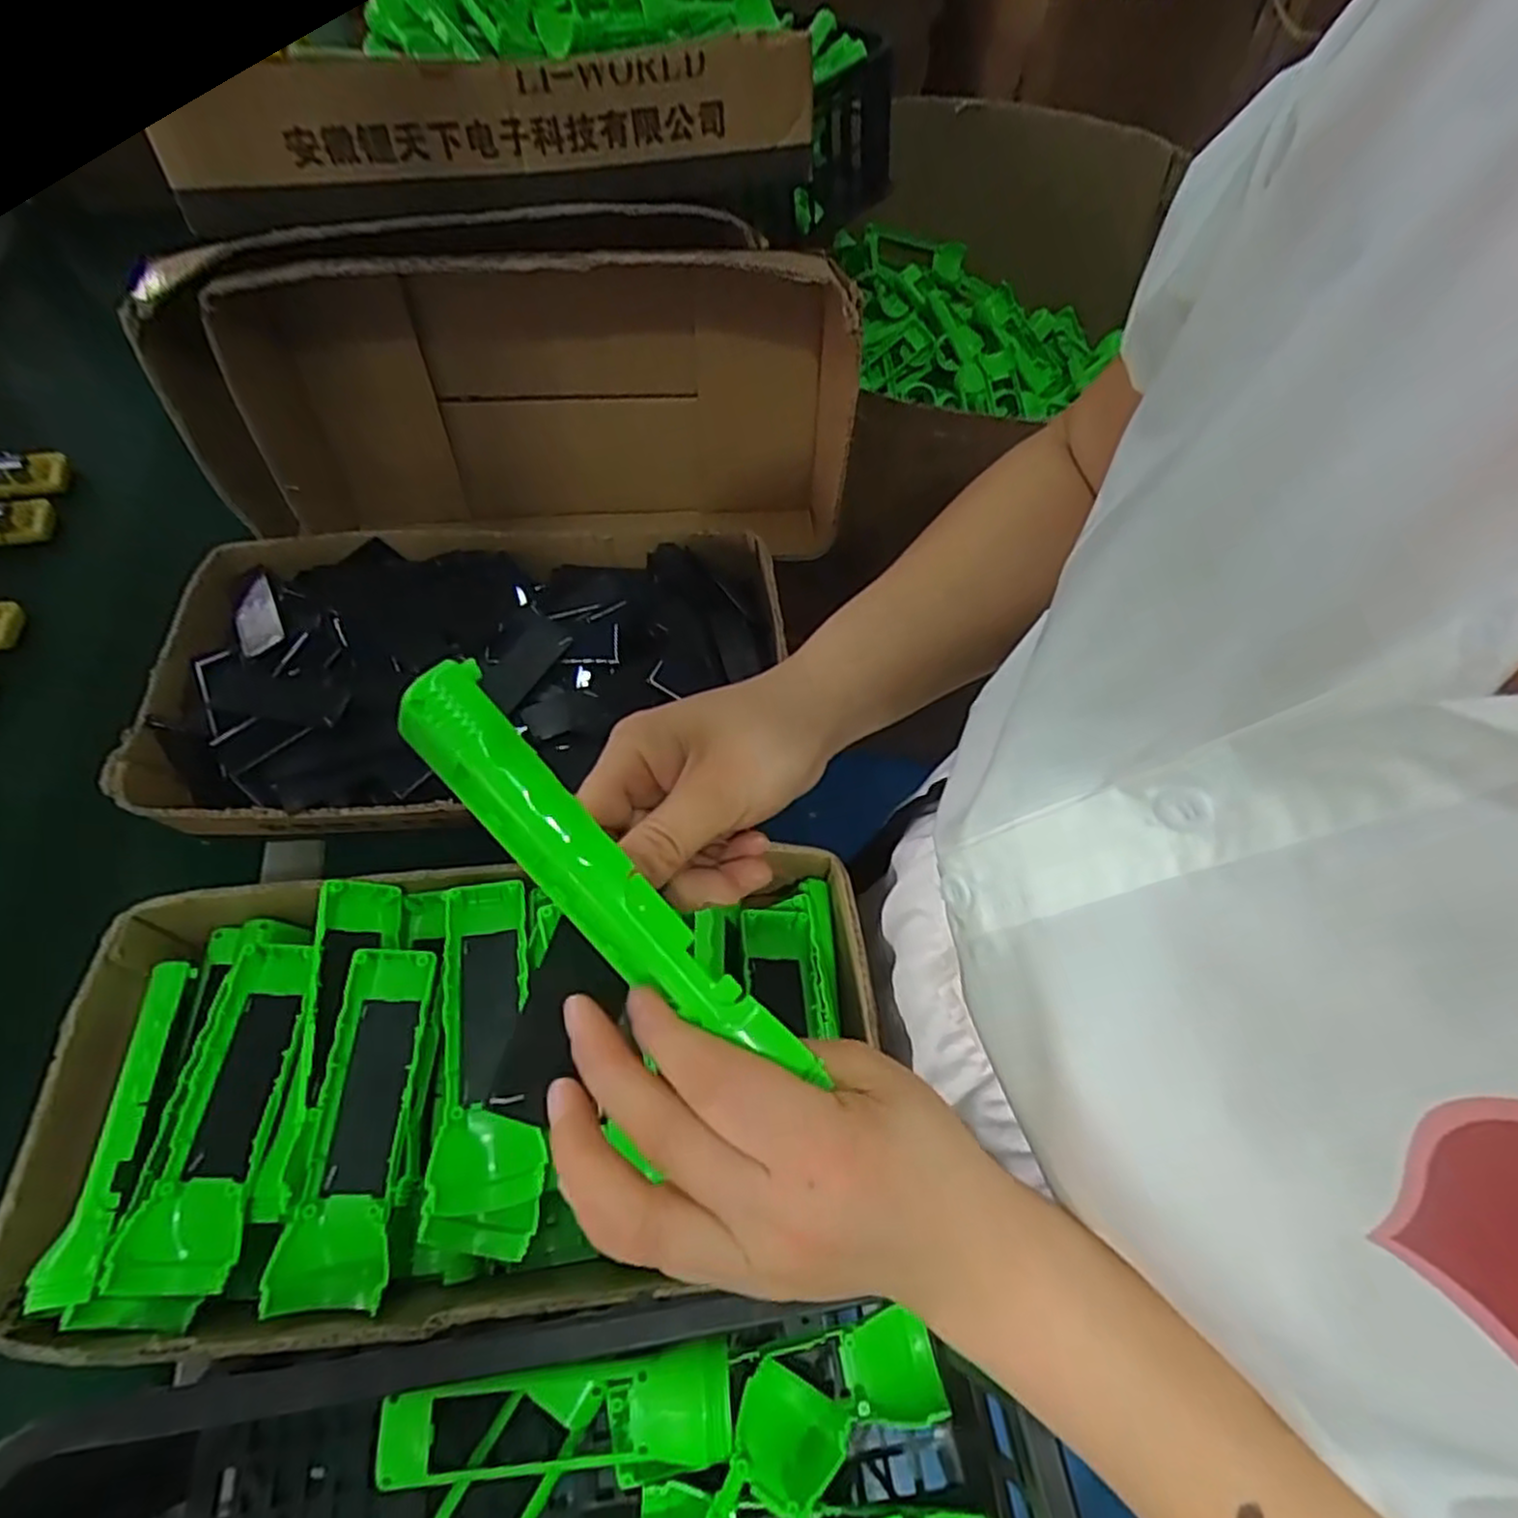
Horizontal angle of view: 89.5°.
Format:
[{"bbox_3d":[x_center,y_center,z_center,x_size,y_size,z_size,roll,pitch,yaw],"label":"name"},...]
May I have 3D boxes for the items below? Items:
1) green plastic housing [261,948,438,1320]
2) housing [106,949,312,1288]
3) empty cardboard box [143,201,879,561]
[{"bbox_3d":[-0.198,0.182,0.388,0.044,0.033,0.161,2,61,1],"label":"green plastic housing"},{"bbox_3d":[-0.270,0.174,0.391,0.051,0.022,0.162,2,61,1],"label":"housing"},{"bbox_3d":[-0.171,-0.269,0.586,0.458,0.229,0.103,-3,61,-2],"label":"empty cardboard box"}]

